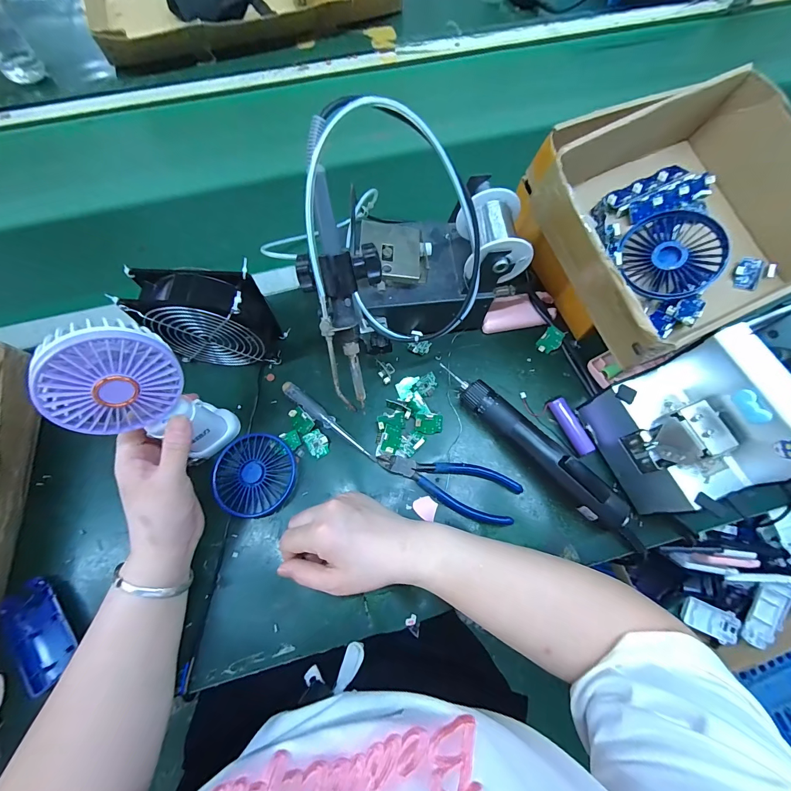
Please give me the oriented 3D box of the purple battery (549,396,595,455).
[{"bbox_3d":[0.197,0.034,0.395,0.019,0.017,0.066,-22,73,-8],"label":"purple battery"}]

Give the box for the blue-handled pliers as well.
[{"bbox_3d":[0.056,0.094,0.378,0.153,0.012,0.053,16,71,6],"label":"blue-handled pliers"}]

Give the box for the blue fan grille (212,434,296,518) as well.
[{"bbox_3d":[-0.154,0.084,0.380,0.085,0.013,0.083,36,74,12],"label":"blue fan grille"}]

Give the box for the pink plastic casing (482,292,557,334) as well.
[{"bbox_3d":[0.155,-0.105,0.443,0.095,0.020,0.043,-8,71,-3],"label":"pink plastic casing"}]

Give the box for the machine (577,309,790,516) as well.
[{"bbox_3d":[0.306,0.017,0.333,0.170,0.156,0.123,-23,72,-8],"label":"machine"}]

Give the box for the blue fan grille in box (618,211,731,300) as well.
[{"bbox_3d":[0.268,-0.139,0.339,0.087,0.013,0.087,-3,80,20],"label":"blue fan grille in box"}]

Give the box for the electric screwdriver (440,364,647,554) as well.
[{"bbox_3d":[0.152,0.061,0.375,0.030,0.042,0.264,-42,75,-13],"label":"electric screwdriver"}]

